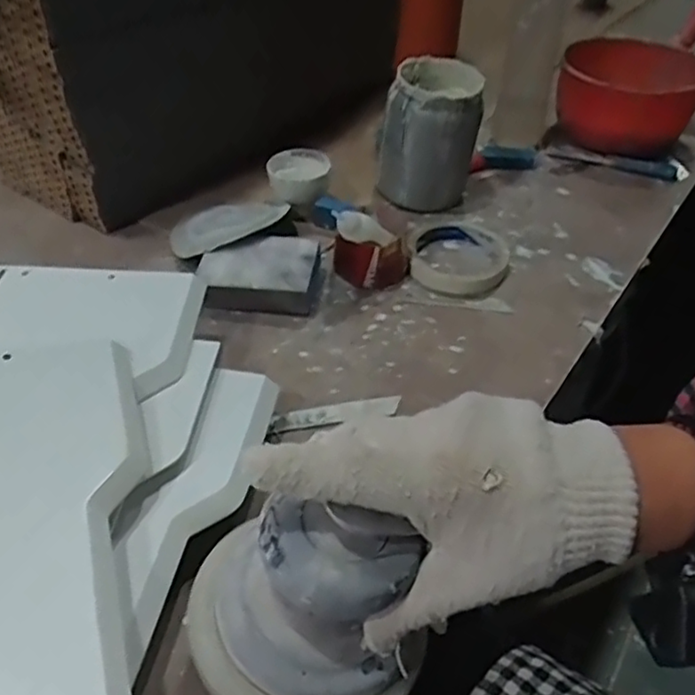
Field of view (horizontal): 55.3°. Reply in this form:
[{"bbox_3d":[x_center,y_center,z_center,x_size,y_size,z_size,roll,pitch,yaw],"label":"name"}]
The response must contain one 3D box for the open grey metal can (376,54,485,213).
[{"bbox_3d":[0.083,-0.209,0.662,0.090,0.123,0.081,8,43,6],"label":"open grey metal can"}]

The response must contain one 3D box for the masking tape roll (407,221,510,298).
[{"bbox_3d":[0.102,-0.086,0.619,0.092,0.021,0.102,20,46,18],"label":"masking tape roll"}]

